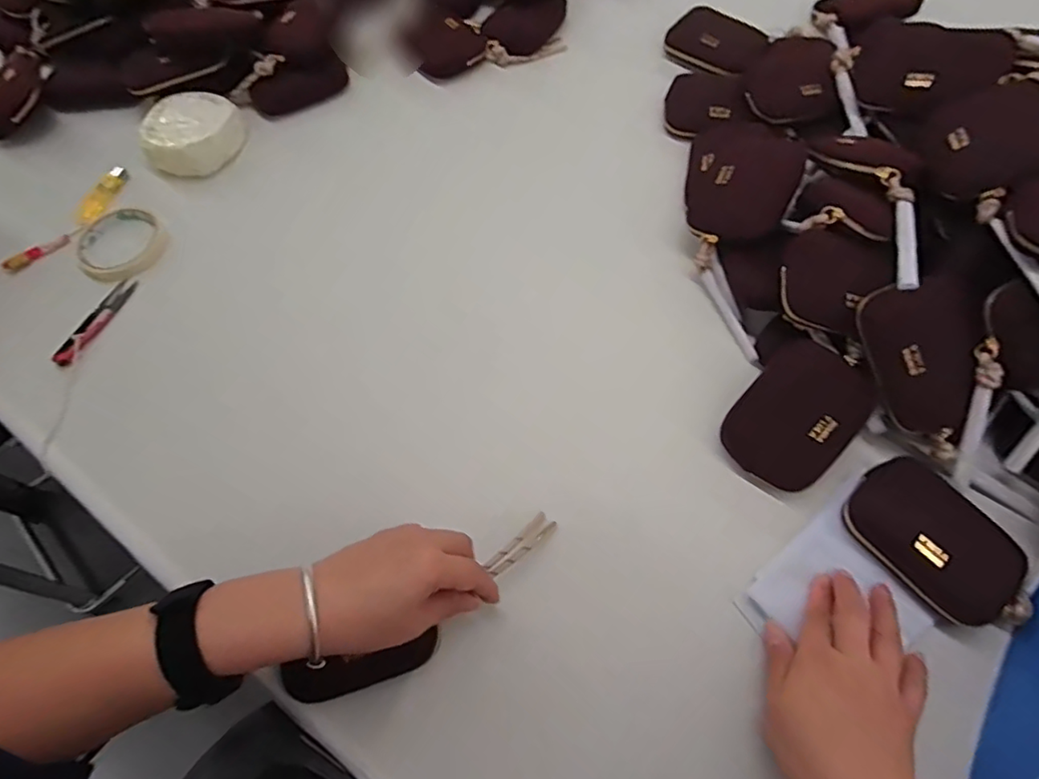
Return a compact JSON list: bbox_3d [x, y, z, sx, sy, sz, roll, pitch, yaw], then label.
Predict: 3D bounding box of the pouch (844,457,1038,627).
[{"bbox_3d":[0.308,0.116,0.409,0.079,0.032,0.125,-36,68,-14],"label":"pouch"}]

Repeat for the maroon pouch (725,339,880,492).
[{"bbox_3d":[0.226,0.022,0.451,0.085,0.020,0.115,38,94,13],"label":"maroon pouch"}]

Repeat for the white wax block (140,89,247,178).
[{"bbox_3d":[-0.380,-0.299,0.641,0.115,0.035,0.106,-35,68,-14],"label":"white wax block"}]

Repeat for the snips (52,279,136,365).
[{"bbox_3d":[-0.420,-0.068,0.549,0.016,0.011,0.102,18,66,11],"label":"snips"}]

